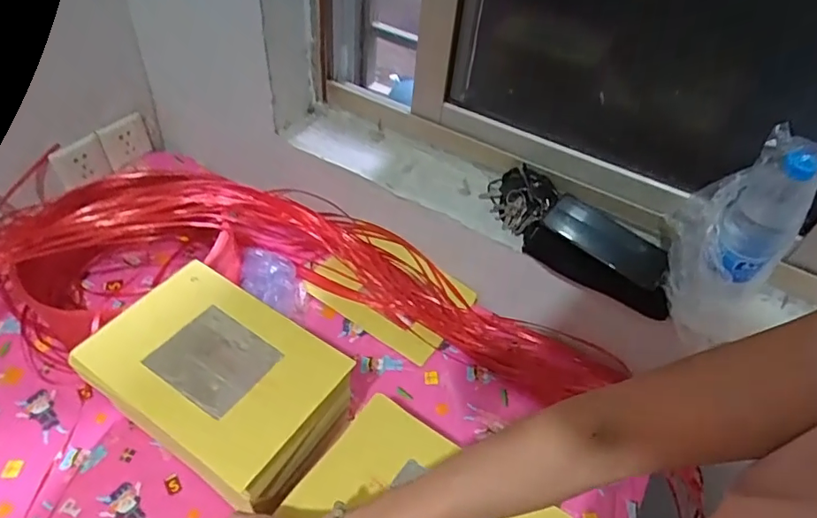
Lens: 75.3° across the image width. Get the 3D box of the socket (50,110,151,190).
[{"bbox_3d":[-0.555,-0.197,0.974,0.024,0.083,0.185,26,49,18],"label":"socket"}]

